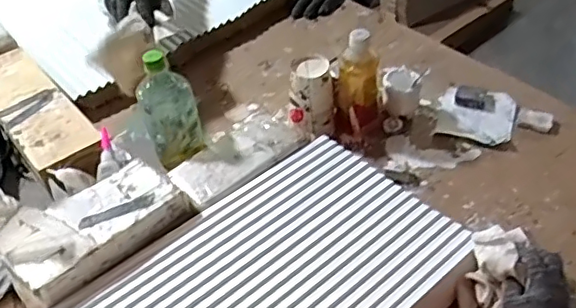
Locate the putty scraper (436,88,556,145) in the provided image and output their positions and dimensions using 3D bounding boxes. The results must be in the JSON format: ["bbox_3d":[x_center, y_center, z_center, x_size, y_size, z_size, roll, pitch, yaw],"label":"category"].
[{"bbox_3d":[0.336,-0.062,0.928,0.170,0.022,0.119,17,47,19],"label":"putty scraper"}]

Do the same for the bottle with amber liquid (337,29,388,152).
[{"bbox_3d":[0.119,-0.113,0.903,0.084,0.180,0.095,4,44,6],"label":"bottle with amber liquid"}]

